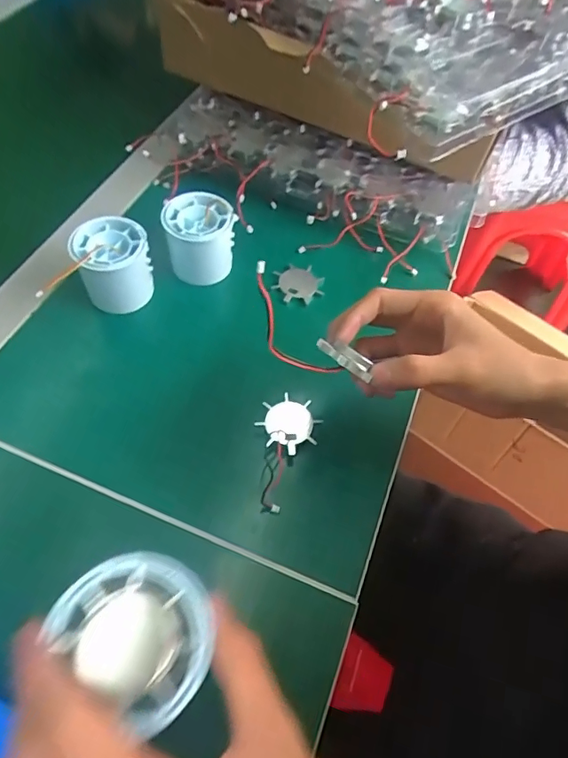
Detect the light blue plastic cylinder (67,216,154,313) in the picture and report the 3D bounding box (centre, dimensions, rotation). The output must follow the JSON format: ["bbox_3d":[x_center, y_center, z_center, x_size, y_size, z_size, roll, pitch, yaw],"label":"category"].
[{"bbox_3d":[-0.131,-0.085,0.386,0.055,0.053,0.064,-15,60,-14],"label":"light blue plastic cylinder"}]

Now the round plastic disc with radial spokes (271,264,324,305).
[{"bbox_3d":[0.013,-0.083,0.423,0.044,0.004,0.041,2,57,-3],"label":"round plastic disc with radial spokes"}]

